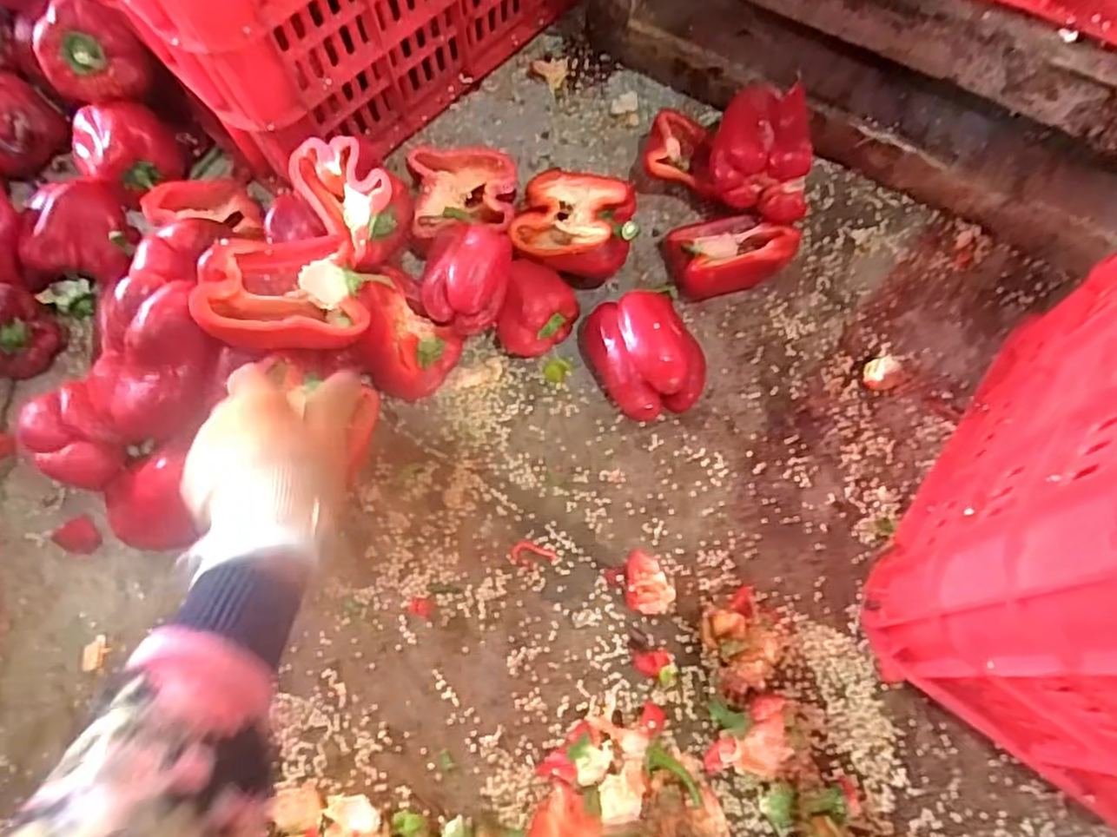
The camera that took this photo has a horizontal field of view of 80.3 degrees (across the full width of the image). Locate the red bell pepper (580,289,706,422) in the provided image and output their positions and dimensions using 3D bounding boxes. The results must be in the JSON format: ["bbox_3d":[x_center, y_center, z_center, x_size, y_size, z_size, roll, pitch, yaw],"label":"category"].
[{"bbox_3d":[0.070,-0.054,0.535,0.081,0.060,0.103,-25,74,-7],"label":"red bell pepper"}]

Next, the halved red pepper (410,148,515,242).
[{"bbox_3d":[-0.080,-0.189,0.558,0.090,0.038,0.071,-5,73,-1],"label":"halved red pepper"}]

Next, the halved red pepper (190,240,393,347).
[{"bbox_3d":[-0.190,-0.088,0.471,0.116,0.036,0.086,1,68,-21],"label":"halved red pepper"}]

